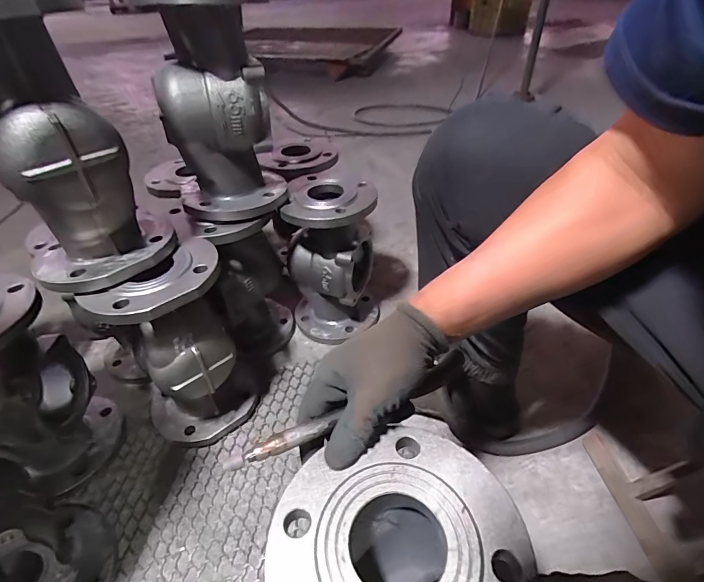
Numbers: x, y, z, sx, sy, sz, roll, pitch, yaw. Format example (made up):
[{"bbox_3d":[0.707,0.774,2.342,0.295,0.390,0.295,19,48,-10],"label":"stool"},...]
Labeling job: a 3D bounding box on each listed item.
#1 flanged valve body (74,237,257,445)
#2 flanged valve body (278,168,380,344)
[{"bbox_3d":[-0.260,0.086,0.629,0.171,0.308,0.165,-22,43,-22],"label":"flanged valve body"},{"bbox_3d":[-0.034,-0.055,0.793,0.175,0.303,0.163,-11,40,-10],"label":"flanged valve body"}]

